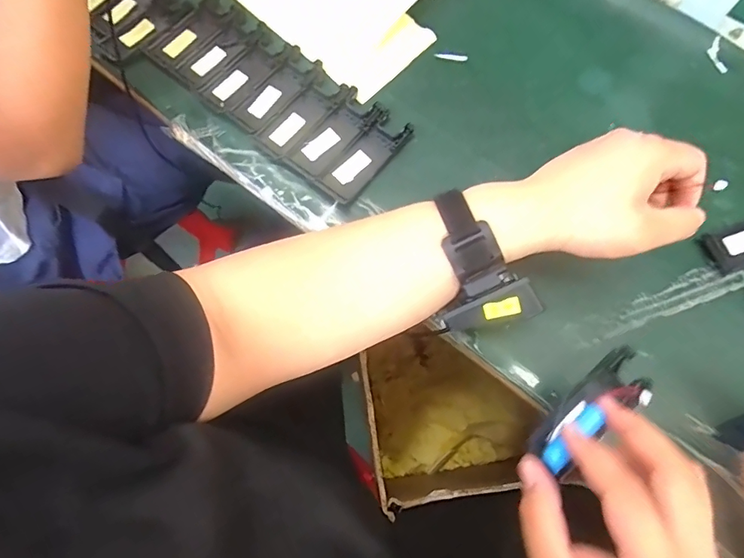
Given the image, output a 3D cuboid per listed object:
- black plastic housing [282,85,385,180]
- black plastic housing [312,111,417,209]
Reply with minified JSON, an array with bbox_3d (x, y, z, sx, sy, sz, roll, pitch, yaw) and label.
[{"bbox_3d":[-0.037,-0.136,0.420,0.041,0.013,0.097,40,78,12],"label":"black plastic housing"},{"bbox_3d":[-0.008,-0.113,0.412,0.042,0.014,0.099,40,78,12],"label":"black plastic housing"}]

